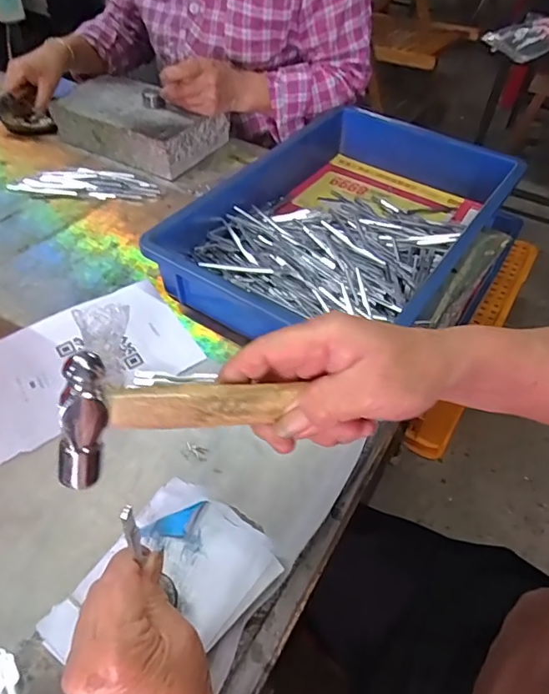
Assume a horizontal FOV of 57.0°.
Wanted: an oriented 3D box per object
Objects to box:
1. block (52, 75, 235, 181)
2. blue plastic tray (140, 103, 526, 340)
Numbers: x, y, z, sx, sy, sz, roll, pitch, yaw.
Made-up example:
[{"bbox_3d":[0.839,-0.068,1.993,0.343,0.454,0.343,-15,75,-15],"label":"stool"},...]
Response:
[{"bbox_3d":[-0.218,-0.365,0.815,0.244,0.058,0.146,24,51,18],"label":"block"},{"bbox_3d":[0.085,-0.157,0.639,0.304,0.079,0.441,31,54,23],"label":"blue plastic tray"}]

